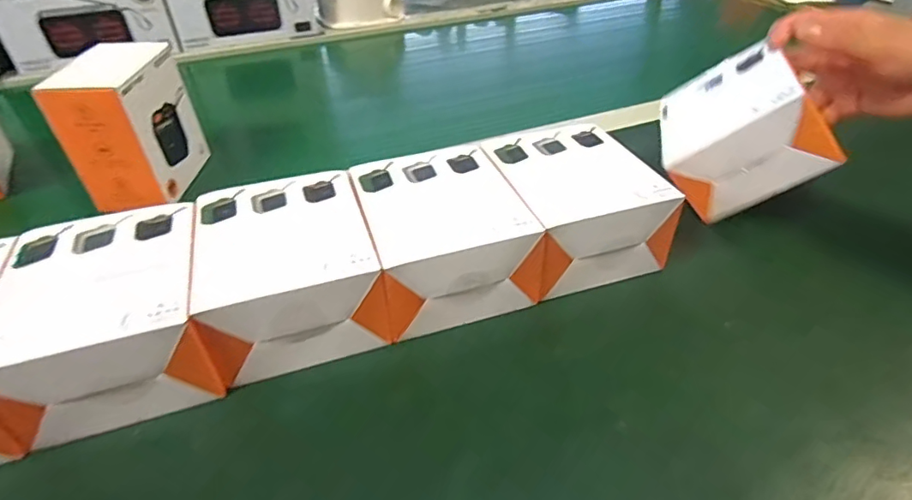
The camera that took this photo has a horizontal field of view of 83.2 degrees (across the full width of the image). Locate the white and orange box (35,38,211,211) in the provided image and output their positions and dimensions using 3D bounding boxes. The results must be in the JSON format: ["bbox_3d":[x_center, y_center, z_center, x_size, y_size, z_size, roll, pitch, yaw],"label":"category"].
[{"bbox_3d":[-0.277,-0.108,0.443,0.062,0.110,0.097,-3,40,-1],"label":"white and orange box"}]

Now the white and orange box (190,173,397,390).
[{"bbox_3d":[-0.098,0.012,0.322,0.104,0.062,0.114,-14,41,-15],"label":"white and orange box"}]

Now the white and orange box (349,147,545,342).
[{"bbox_3d":[-0.005,-0.009,0.345,0.106,0.062,0.120,-15,41,-15],"label":"white and orange box"}]

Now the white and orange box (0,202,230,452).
[{"bbox_3d":[-0.191,0.036,0.294,0.097,0.064,0.111,-13,41,-13],"label":"white and orange box"}]

